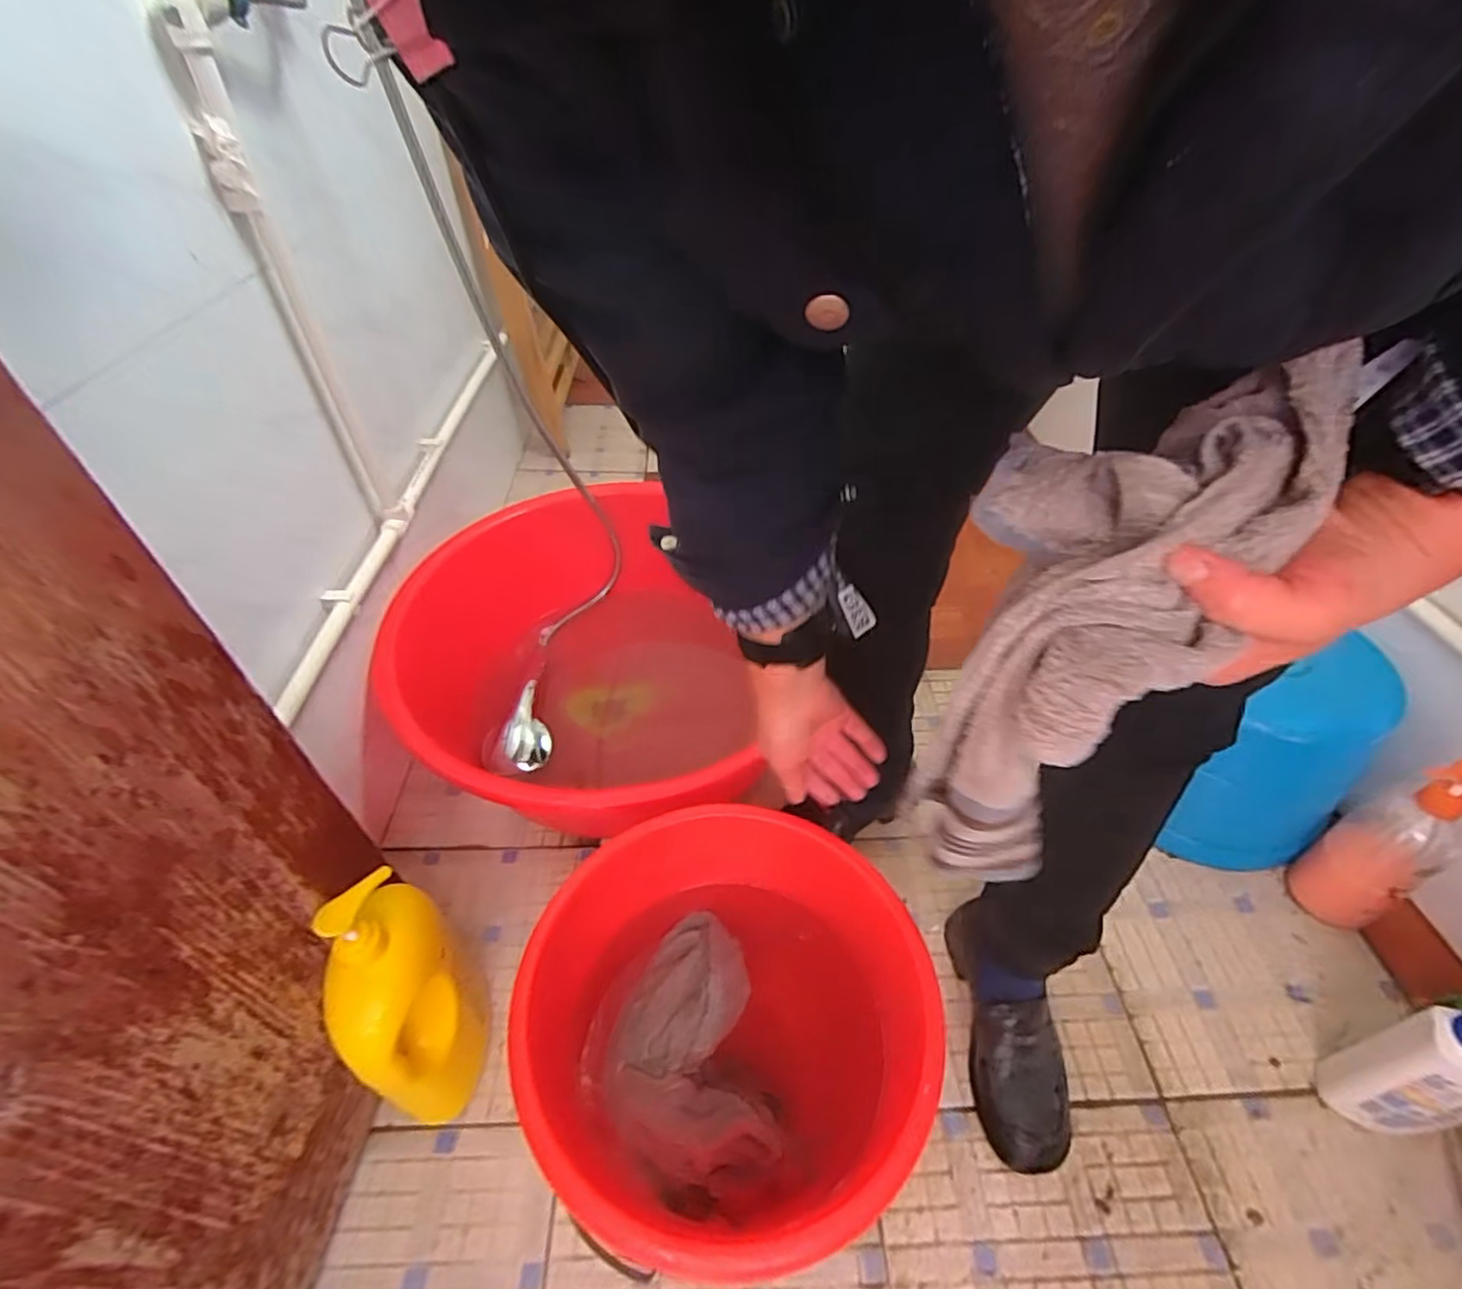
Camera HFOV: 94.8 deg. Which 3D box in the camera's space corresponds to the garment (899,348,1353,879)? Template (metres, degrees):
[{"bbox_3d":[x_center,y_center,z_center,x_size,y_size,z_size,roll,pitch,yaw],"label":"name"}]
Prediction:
[{"bbox_3d":[0.156,-0.011,0.317,0.110,0.269,0.083,37,21,31],"label":"garment"}]

